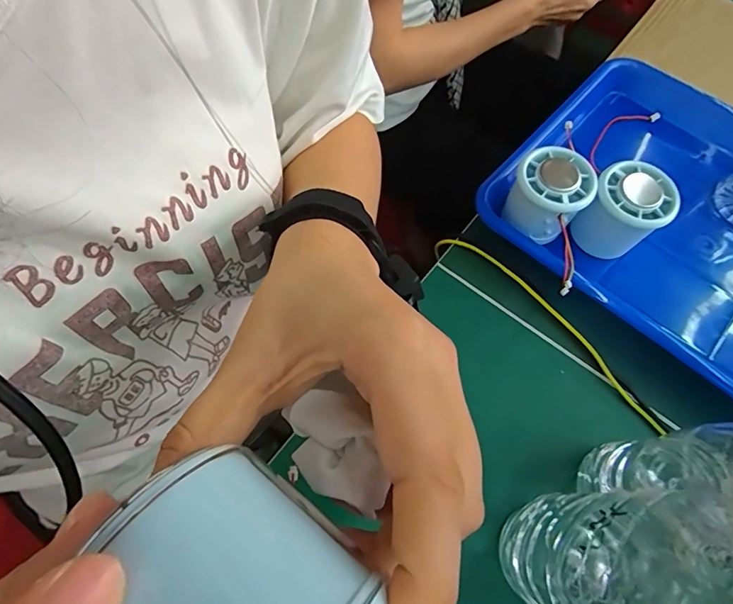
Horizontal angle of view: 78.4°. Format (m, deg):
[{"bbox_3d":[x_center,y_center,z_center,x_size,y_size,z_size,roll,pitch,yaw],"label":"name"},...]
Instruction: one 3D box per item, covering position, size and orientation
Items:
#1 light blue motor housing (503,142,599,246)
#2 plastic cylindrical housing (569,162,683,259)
[{"bbox_3d":[0.136,-0.081,0.341,0.056,0.046,0.055,24,68,7],"label":"light blue motor housing"},{"bbox_3d":[0.192,-0.067,0.341,0.056,0.059,0.052,38,71,12],"label":"plastic cylindrical housing"}]

